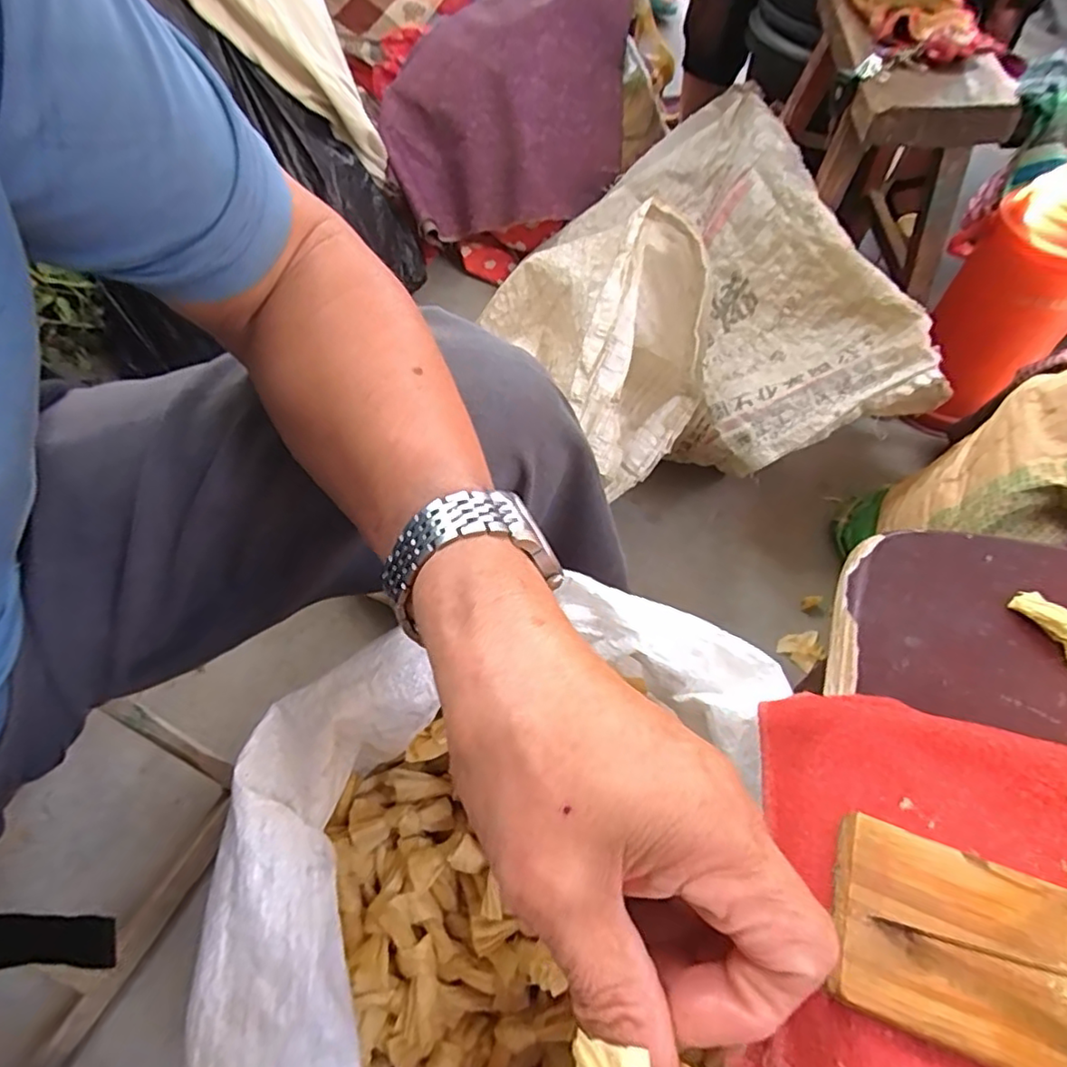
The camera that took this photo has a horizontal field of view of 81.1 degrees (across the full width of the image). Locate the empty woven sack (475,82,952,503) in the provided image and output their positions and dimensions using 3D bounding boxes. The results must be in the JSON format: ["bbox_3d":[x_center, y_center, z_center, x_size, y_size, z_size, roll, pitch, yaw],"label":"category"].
[{"bbox_3d":[0.162,-0.353,0.815,0.456,0.252,0.642,-13,57,-8],"label":"empty woven sack"}]

